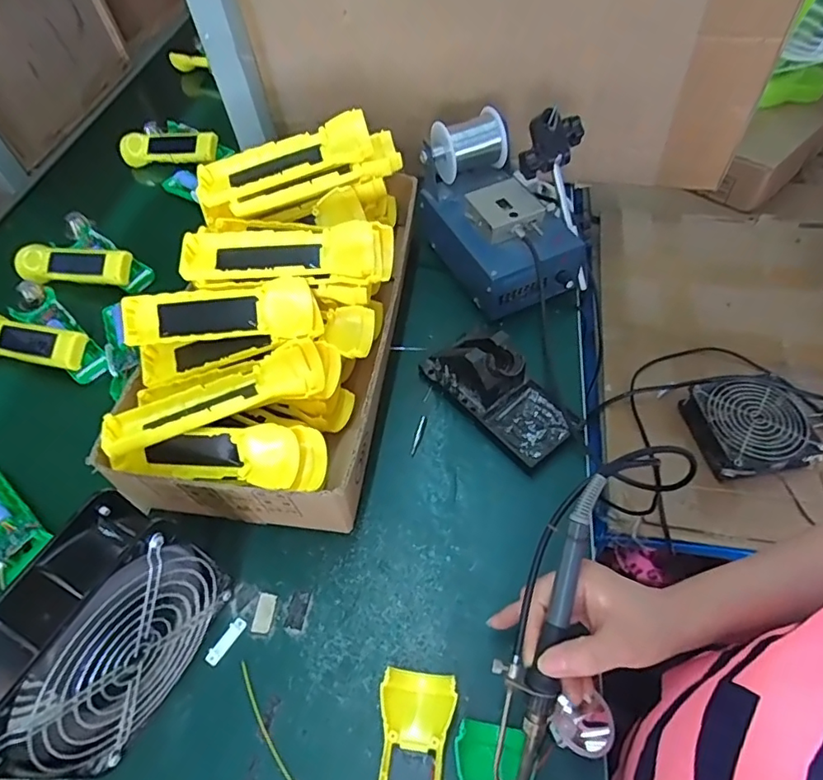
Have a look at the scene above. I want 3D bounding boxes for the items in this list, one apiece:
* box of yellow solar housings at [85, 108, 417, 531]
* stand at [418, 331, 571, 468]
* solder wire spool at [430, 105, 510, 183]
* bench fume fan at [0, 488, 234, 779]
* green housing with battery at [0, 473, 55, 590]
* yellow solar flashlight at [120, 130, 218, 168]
[{"bbox_3d":[-0.125,-0.100,0.518,0.216,0.168,0.414,6,57,8],"label":"box of yellow solar housings"},{"bbox_3d":[0.083,-0.009,0.506,0.072,0.065,0.152,-38,61,-19],"label":"stand"},{"bbox_3d":[0.064,-0.280,0.620,0.072,0.067,0.072,-23,57,-11],"label":"solder wire spool"},{"bbox_3d":[-0.203,0.163,0.359,0.063,0.144,0.145,23,61,19],"label":"bench fume fan"},{"bbox_3d":[-0.380,0.115,0.489,0.132,0.022,0.045,32,64,23],"label":"green housing with battery"},{"bbox_3d":[-0.382,-0.385,0.856,0.176,0.029,0.059,6,84,15],"label":"yellow solar flashlight"}]

